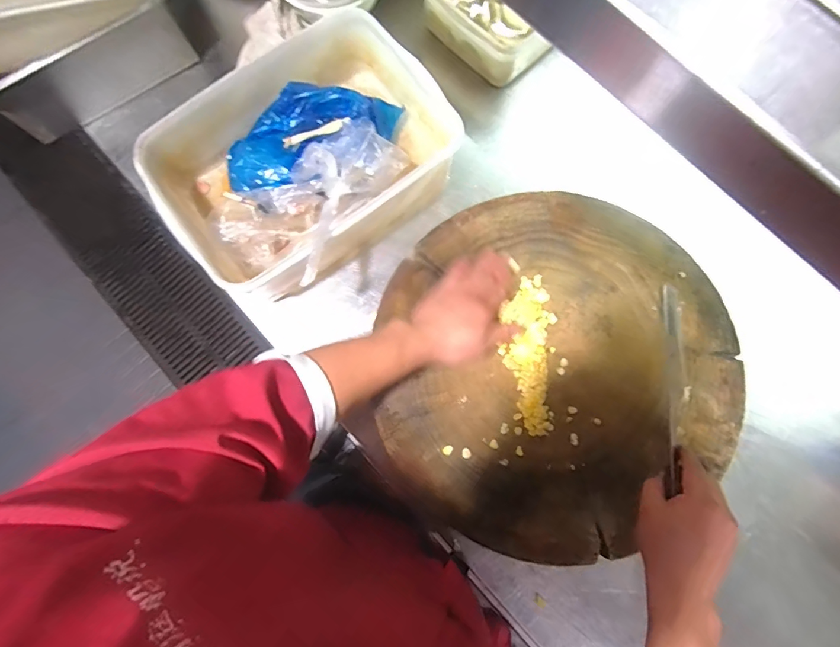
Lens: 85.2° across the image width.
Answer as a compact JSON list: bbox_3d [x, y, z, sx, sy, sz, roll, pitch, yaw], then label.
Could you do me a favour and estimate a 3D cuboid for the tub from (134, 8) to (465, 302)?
[{"bbox_3d":[-0.160,-0.230,0.643,0.375,0.156,0.267,-39,81,-7],"label":"tub"}]

